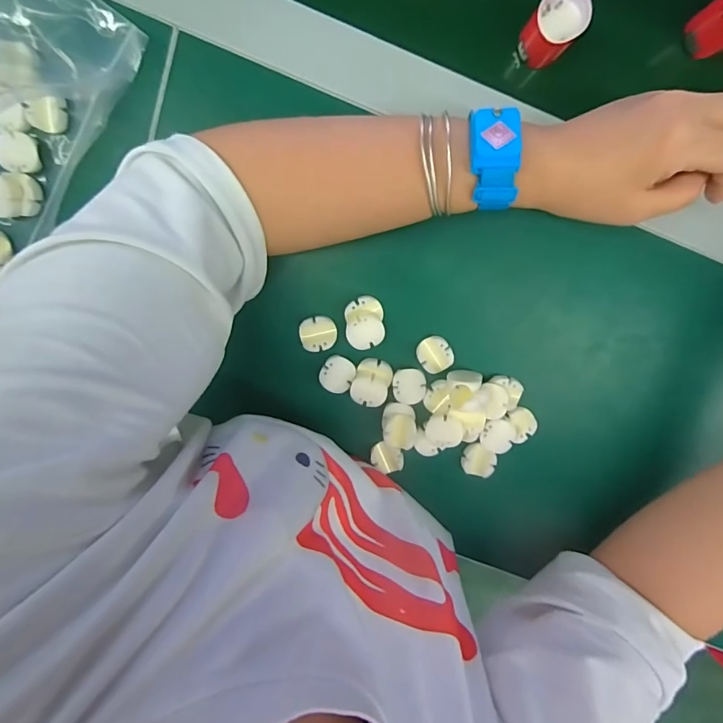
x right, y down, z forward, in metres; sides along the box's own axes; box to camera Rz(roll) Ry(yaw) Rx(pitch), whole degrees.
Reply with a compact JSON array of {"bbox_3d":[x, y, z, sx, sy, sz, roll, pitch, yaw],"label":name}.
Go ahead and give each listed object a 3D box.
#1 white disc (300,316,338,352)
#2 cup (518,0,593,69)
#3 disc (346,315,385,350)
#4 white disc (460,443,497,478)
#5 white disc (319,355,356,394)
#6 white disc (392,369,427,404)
[{"bbox_3d":[-0.032,-0.021,0.316,0.026,0.005,0.025,0,103,2],"label":"white disc"},{"bbox_3d":[0.118,-0.205,0.260,0.030,0.033,0.029,0,103,2],"label":"cup"},{"bbox_3d":[0.003,-0.022,0.314,0.028,0.009,0.026,0,103,2],"label":"disc"},{"bbox_3d":[0.095,0.079,0.338,0.026,0.004,0.027,0,103,2],"label":"white disc"},{"bbox_3d":[-0.018,0.011,0.321,0.025,0.004,0.027,0,103,2],"label":"white disc"},{"bbox_3d":[0.037,0.020,0.325,0.025,0.004,0.027,0,103,2],"label":"white disc"}]

